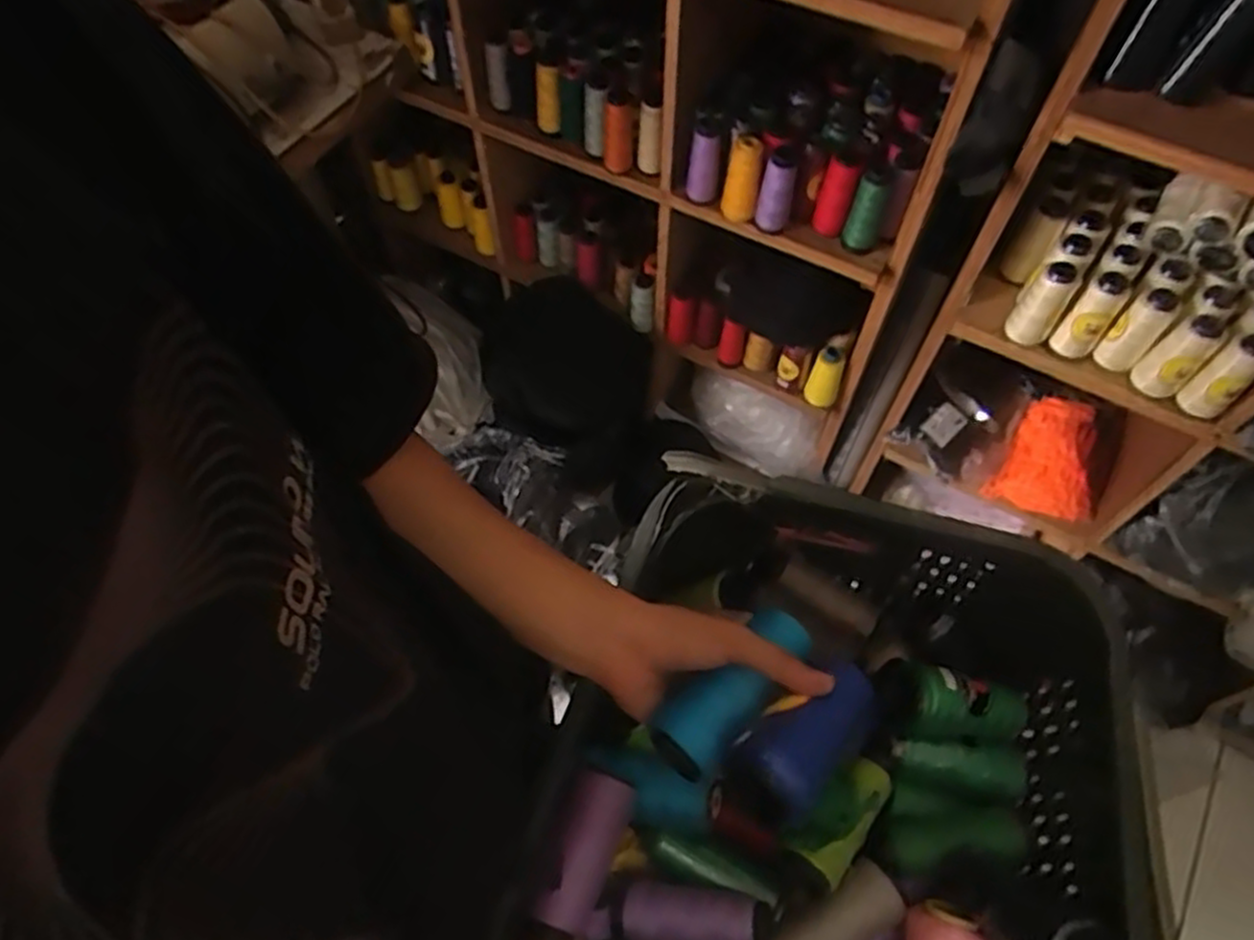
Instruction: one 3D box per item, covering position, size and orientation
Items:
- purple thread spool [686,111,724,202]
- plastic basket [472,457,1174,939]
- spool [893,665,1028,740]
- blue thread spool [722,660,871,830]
[{"bbox_3d":[0.106,-0.425,1.056,0.042,0.112,0.045,0,59,0],"label":"purple thread spool"},{"bbox_3d":[0.143,0.315,0.571,0.412,0.224,0.563,18,61,10],"label":"plastic basket"},{"bbox_3d":[0.282,0.198,0.646,0.116,0.045,0.053,15,53,-12],"label":"spool"},{"bbox_3d":[0.106,0.151,0.440,0.110,0.040,0.048,-34,60,-24],"label":"blue thread spool"}]

